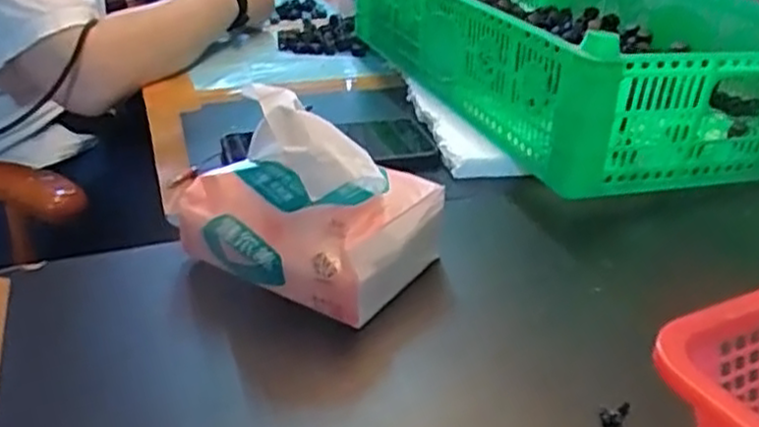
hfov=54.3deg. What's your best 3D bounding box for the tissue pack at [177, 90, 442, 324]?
[{"bbox_3d":[-0.043,-0.015,0.436,0.138,0.093,0.094,14,31,23],"label":"tissue pack"}]

